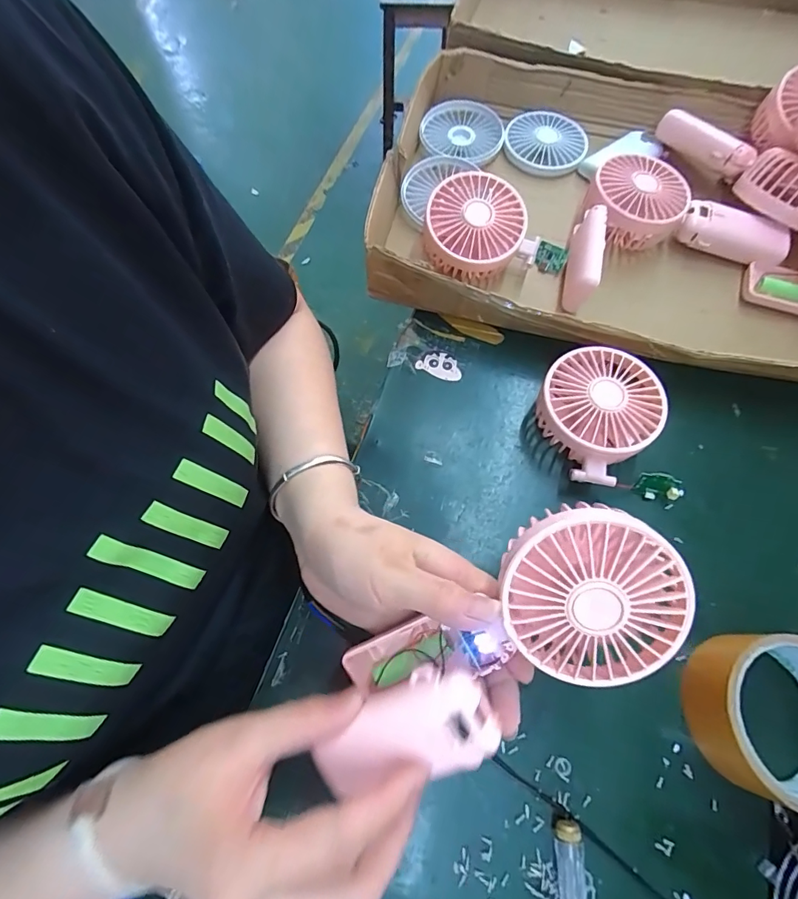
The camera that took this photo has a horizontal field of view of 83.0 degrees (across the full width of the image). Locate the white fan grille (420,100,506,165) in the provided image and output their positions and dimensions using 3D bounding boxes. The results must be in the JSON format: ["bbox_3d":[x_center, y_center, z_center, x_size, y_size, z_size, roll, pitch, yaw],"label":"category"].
[{"bbox_3d":[0.068,-0.339,0.481,0.091,0.019,0.091,0,65,1],"label":"white fan grille"}]

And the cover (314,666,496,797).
[{"bbox_3d":[0.001,0.141,0.222,0.089,0.014,0.046,-25,66,9],"label":"cover"}]

